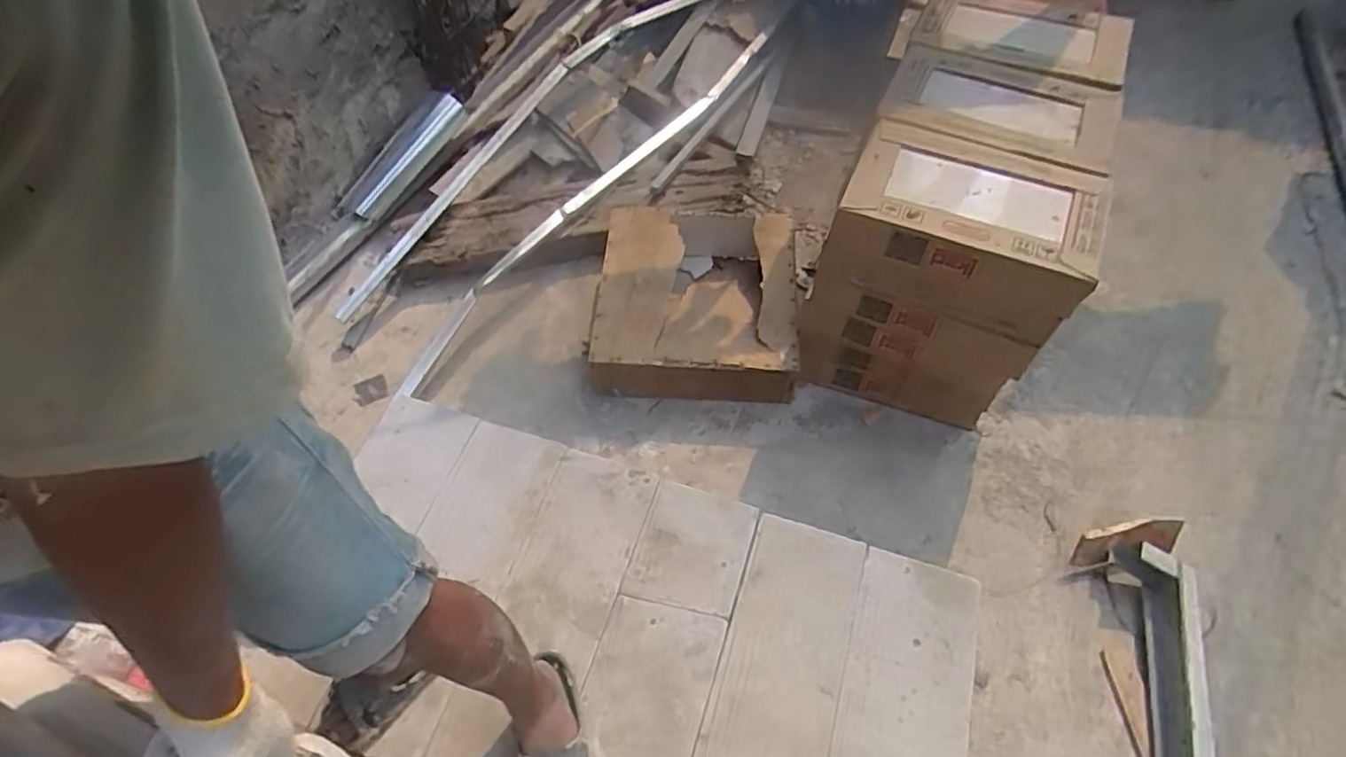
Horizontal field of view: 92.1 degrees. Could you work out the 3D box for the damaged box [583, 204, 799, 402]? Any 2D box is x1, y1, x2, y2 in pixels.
[{"bbox_3d":[0.058,-0.191,1.545,0.468,0.210,0.479,4,57,5],"label":"damaged box"}]

